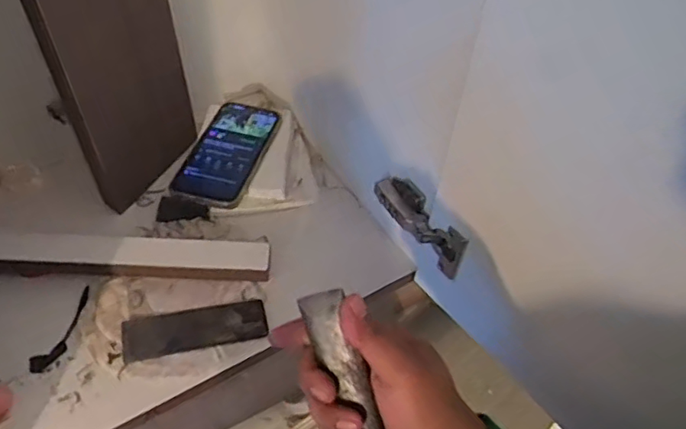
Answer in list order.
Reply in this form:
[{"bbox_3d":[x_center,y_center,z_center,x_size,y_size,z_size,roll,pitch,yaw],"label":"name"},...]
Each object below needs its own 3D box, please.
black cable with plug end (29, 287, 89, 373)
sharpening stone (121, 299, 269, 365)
[{"bbox_3d":[-0.262,0.110,0.555,0.023,0.008,0.089,19,49,12],"label":"black cable with plug end"},{"bbox_3d":[-0.141,0.110,0.563,0.133,0.009,0.041,-7,49,-12],"label":"sharpening stone"}]

